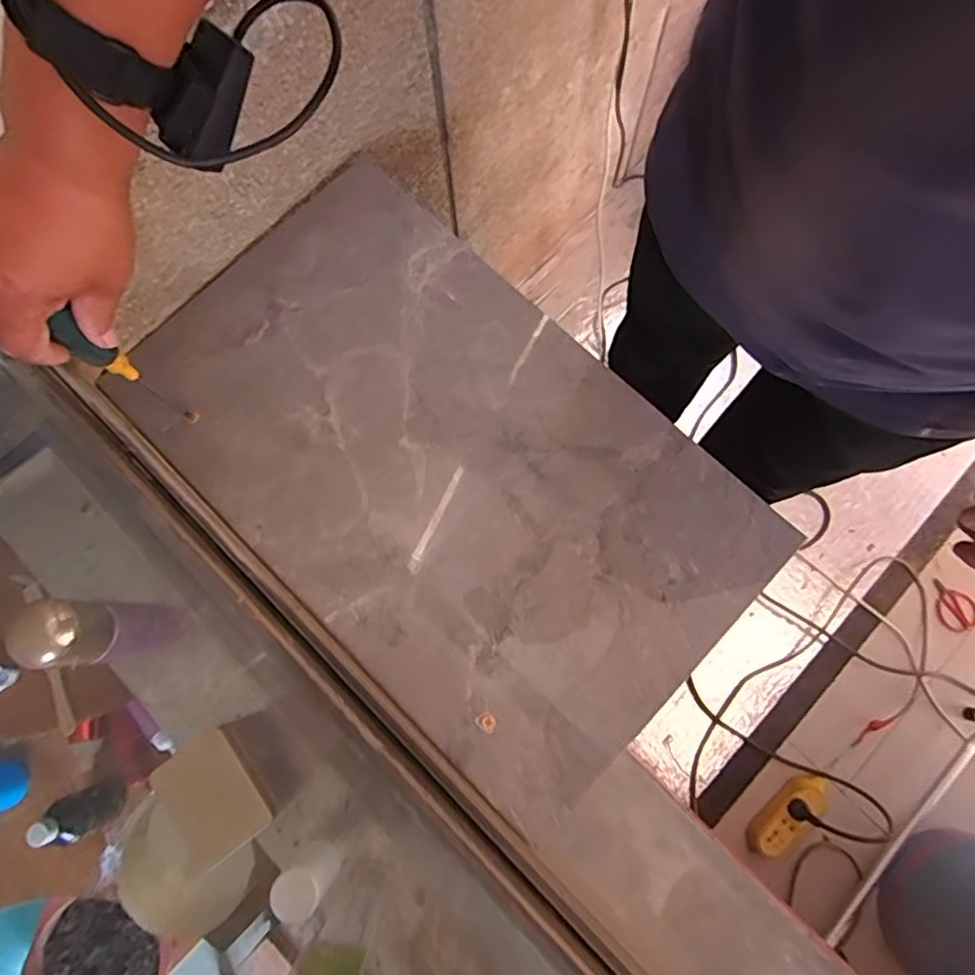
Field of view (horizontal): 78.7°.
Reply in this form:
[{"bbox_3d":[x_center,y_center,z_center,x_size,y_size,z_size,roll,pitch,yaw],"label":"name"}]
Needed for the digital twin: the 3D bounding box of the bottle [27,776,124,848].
[{"bbox_3d":[-0.512,0.411,0.753,0.050,0.129,0.055,0,77,1],"label":"bottle"}]

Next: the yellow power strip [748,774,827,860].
[{"bbox_3d":[0.527,0.573,1.046,0.176,0.050,0.062,-43,80,-8],"label":"yellow power strip"}]

